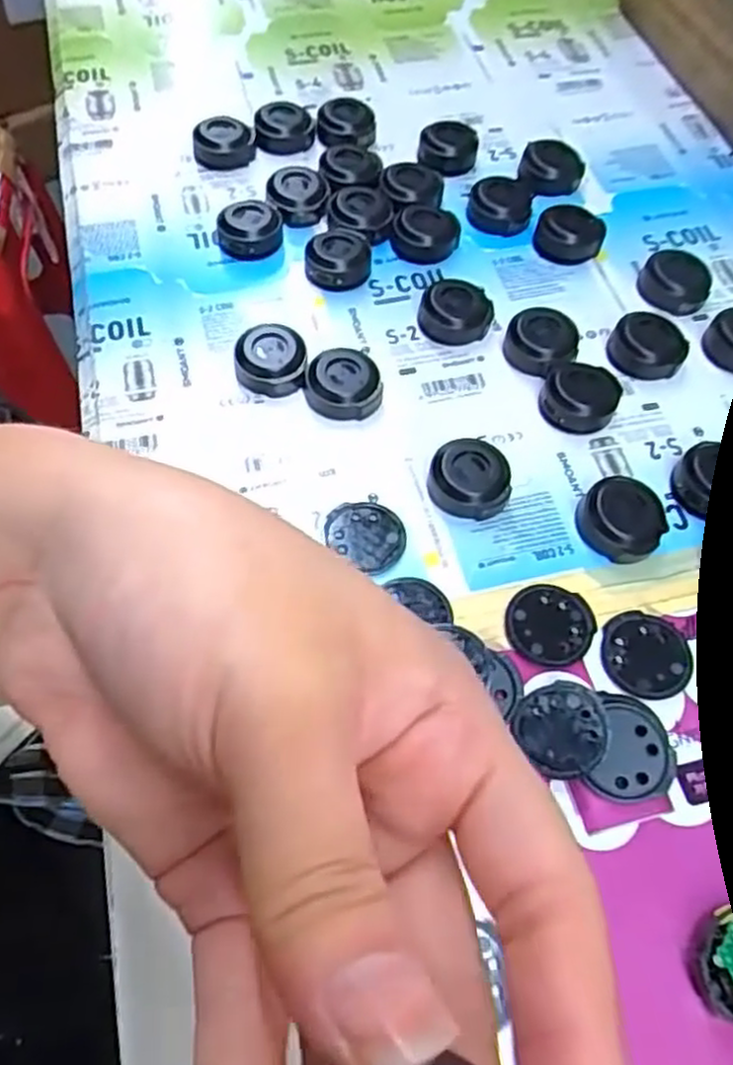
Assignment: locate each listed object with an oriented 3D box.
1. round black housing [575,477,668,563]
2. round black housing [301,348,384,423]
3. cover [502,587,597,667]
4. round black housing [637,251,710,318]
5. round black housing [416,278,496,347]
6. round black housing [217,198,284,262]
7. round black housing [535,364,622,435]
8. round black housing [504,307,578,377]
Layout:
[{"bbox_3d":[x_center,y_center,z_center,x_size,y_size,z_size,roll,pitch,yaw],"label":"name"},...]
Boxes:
[{"bbox_3d":[0.094,-0.006,0.273,0.030,0.014,0.031,1,60,-1],"label":"round black housing"},{"bbox_3d":[-0.010,-0.058,0.301,0.031,0.013,0.031,1,60,-1],"label":"round black housing"},{"bbox_3d":[0.063,0.031,0.256,0.028,0.004,0.029,1,60,-1],"label":"cover"},{"bbox_3d":[0.140,-0.111,0.336,0.028,0.011,0.030,1,60,-1],"label":"round black housing"},{"bbox_3d":[0.039,-0.096,0.324,0.029,0.013,0.027,1,60,-1],"label":"round black housing"},{"bbox_3d":[-0.054,-0.141,0.349,0.030,0.014,0.030,1,60,-1],"label":"round black housing"},{"bbox_3d":[0.086,-0.054,0.302,0.030,0.009,0.028,1,60,-1],"label":"round black housing"},{"bbox_3d":[0.073,-0.080,0.313,0.023,0.015,0.028,-14,61,-9],"label":"round black housing"}]

